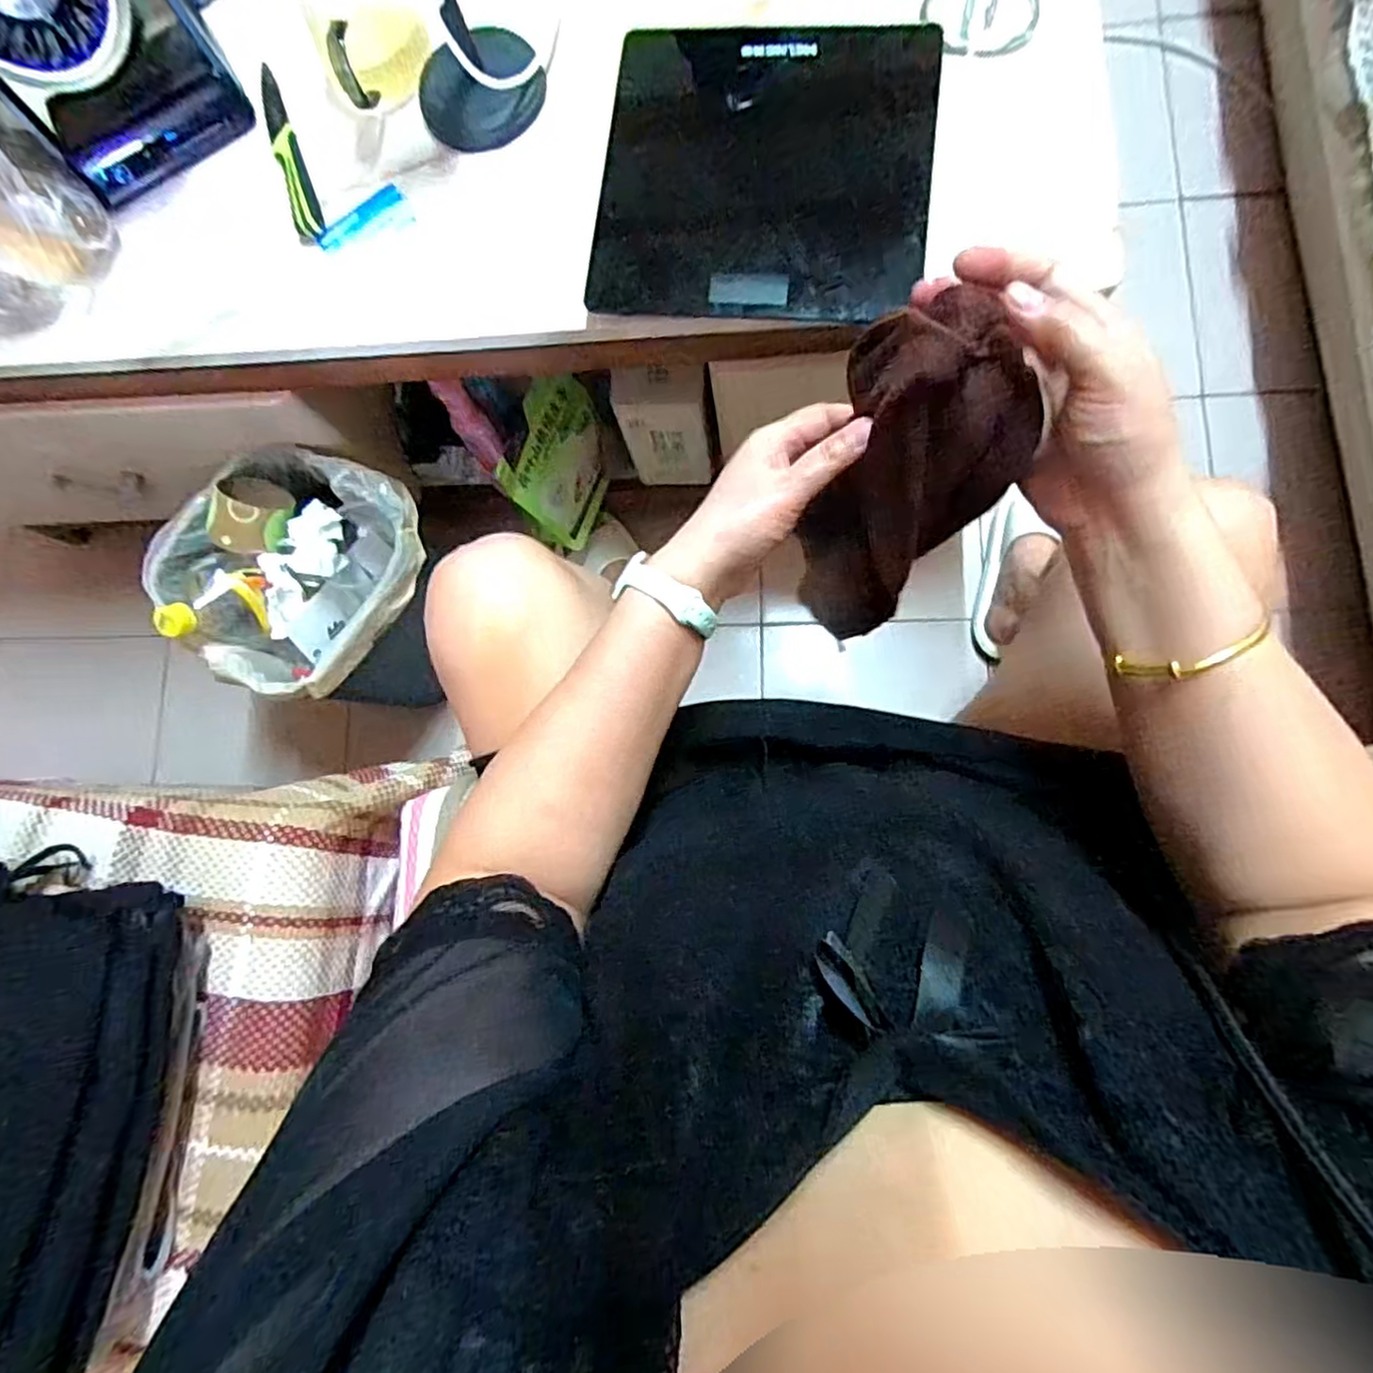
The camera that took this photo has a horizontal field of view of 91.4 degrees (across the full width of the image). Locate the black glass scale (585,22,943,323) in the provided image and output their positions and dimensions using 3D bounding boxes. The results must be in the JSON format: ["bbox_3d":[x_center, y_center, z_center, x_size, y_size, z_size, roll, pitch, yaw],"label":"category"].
[{"bbox_3d":[0.063,-0.418,0.530,0.252,0.020,0.262,6,82,9],"label":"black glass scale"}]

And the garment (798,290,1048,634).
[{"bbox_3d":[0.118,-0.111,0.395,0.100,0.211,0.051,25,57,6],"label":"garment"}]

